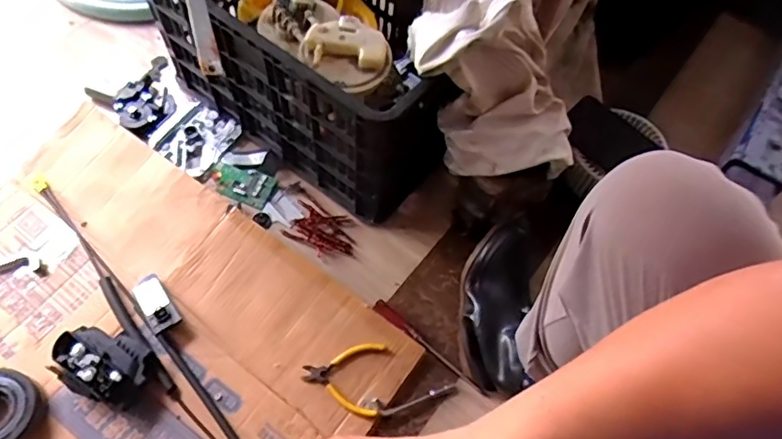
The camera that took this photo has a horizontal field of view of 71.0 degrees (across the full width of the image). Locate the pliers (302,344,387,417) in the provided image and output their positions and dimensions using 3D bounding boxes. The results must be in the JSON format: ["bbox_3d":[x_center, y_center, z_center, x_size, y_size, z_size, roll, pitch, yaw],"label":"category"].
[{"bbox_3d":[-0.068,0.215,0.755,0.109,0.017,0.095,6,63,1],"label":"pliers"}]

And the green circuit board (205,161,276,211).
[{"bbox_3d":[-0.249,-0.062,0.904,0.108,0.007,0.061,20,64,8],"label":"green circuit board"}]

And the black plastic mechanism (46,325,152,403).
[{"bbox_3d":[-0.377,0.192,0.723,0.113,0.068,0.087,21,64,9],"label":"black plastic mechanism"}]

